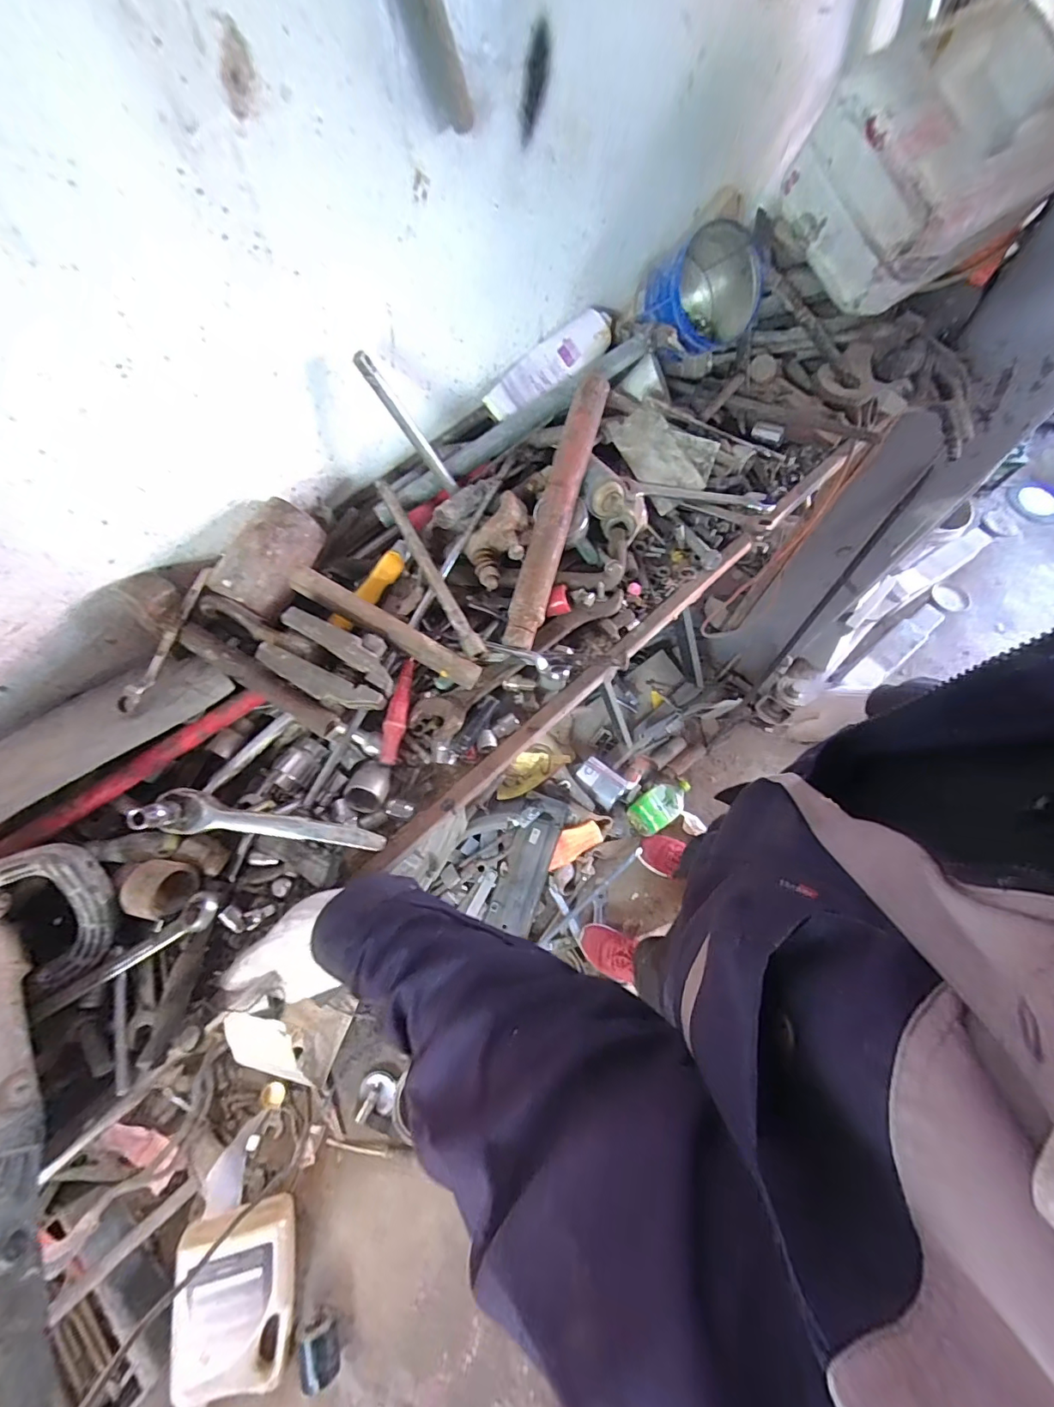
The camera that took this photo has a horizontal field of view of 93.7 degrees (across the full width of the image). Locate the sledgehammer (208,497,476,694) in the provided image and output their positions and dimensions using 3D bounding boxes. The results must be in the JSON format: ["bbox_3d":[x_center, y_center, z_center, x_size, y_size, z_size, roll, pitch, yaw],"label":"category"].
[{"bbox_3d":[-0.170,-0.107,0.522,0.280,0.056,0.118,26,68,-4],"label":"sledgehammer"}]

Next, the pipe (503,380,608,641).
[{"bbox_3d":[0.034,-0.228,0.583,0.043,0.033,0.342,16,84,7],"label":"pipe"}]

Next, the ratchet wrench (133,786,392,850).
[{"bbox_3d":[-0.240,0.114,0.457,0.210,0.056,0.044,10,66,3],"label":"ratchet wrench"}]

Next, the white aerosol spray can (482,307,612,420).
[{"bbox_3d":[0.032,-0.441,0.654,0.193,0.044,0.047,-35,70,3],"label":"white aerosol spray can"}]

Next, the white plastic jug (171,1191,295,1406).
[{"bbox_3d":[-0.589,1.214,1.008,0.213,0.082,0.316,0,79,-29],"label":"white plastic jug"}]

